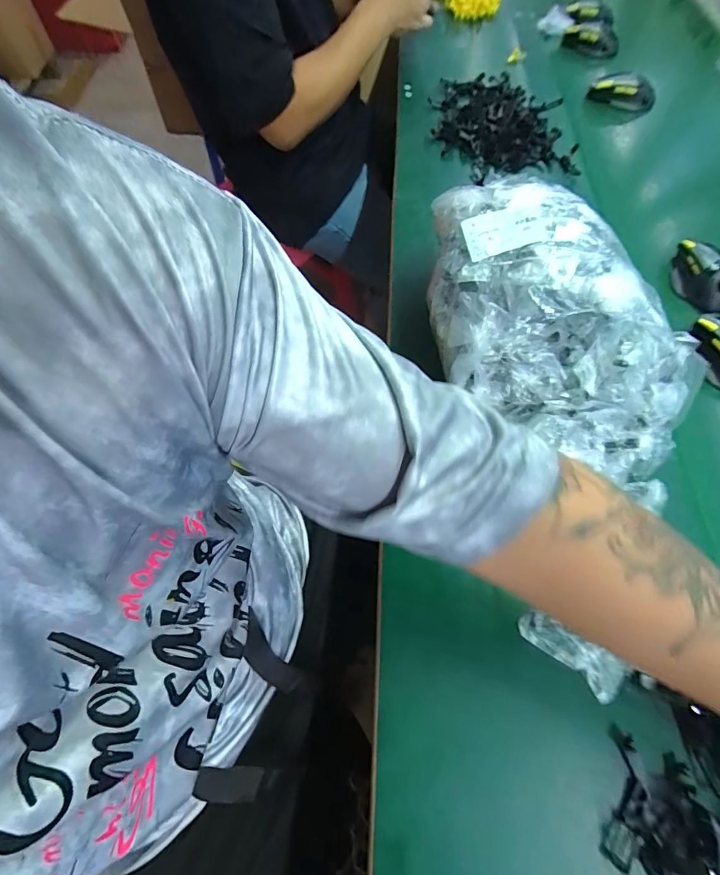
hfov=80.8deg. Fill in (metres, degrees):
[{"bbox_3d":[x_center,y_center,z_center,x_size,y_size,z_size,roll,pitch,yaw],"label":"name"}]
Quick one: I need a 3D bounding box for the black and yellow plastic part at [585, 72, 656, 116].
[{"bbox_3d":[0.448,-0.585,0.724,0.105,0.049,0.037,25,65,12],"label":"black and yellow plastic part"}]

